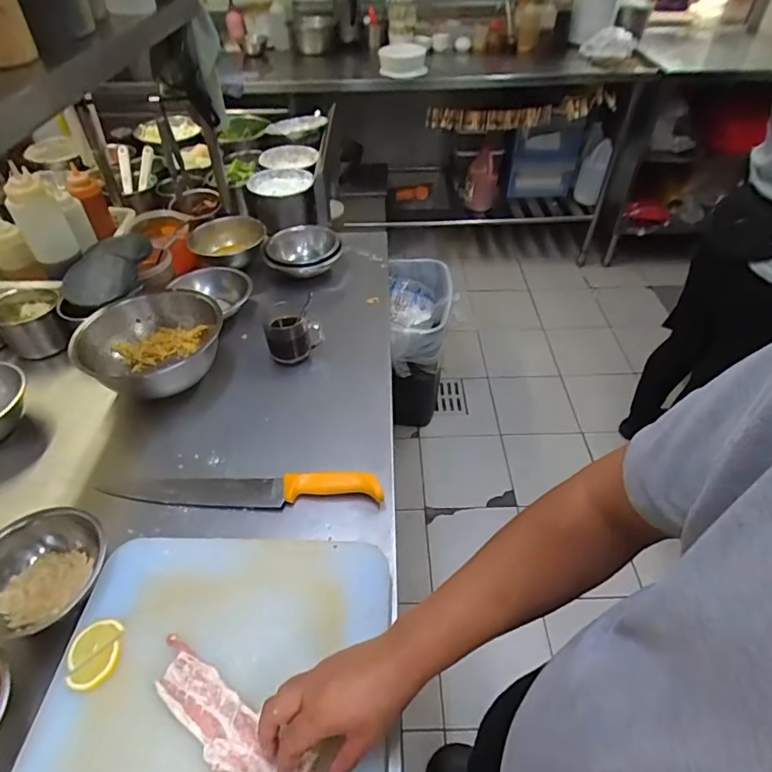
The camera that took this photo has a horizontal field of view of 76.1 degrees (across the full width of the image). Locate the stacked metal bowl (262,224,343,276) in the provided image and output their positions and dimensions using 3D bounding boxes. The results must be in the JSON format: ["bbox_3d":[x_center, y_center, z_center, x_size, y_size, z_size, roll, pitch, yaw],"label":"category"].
[{"bbox_3d":[-0.181,-0.307,1.107,0.159,0.054,0.144,-1,46,0],"label":"stacked metal bowl"}]

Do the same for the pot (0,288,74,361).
[{"bbox_3d":[-0.681,-0.123,0.957,0.115,0.106,0.130,-28,52,-24],"label":"pot"}]

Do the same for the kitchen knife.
[{"bbox_3d":[-0.202,0.147,0.694,0.387,0.030,0.047,0,46,1],"label":"kitchen knife"}]

